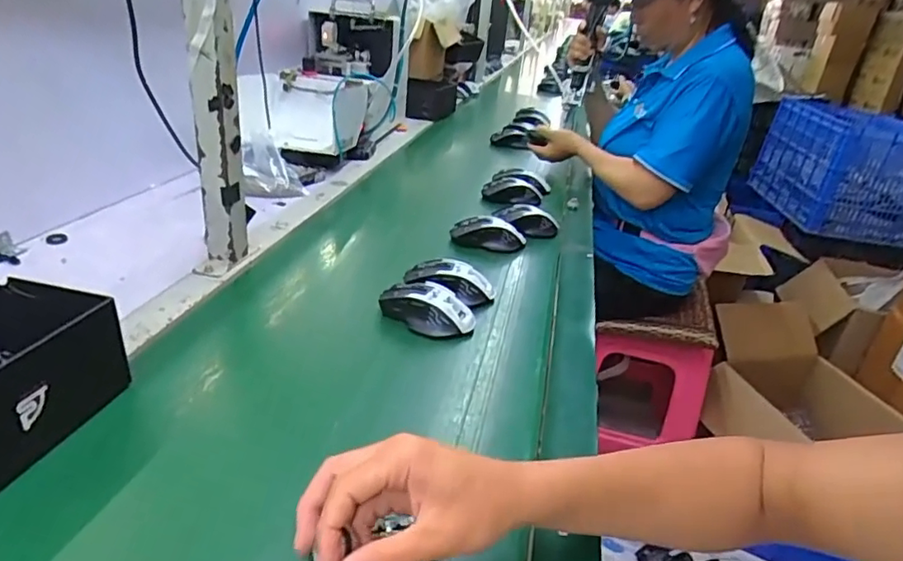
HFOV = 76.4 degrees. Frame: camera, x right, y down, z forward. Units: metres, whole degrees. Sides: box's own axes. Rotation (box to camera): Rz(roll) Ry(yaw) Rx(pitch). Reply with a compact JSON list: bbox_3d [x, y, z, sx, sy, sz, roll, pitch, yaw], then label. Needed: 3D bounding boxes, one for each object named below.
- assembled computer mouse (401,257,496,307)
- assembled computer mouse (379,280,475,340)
[{"bbox_3d":[-0.003,0.003,0.722,0.116,0.039,0.070,11,27,9],"label":"assembled computer mouse"},{"bbox_3d":[-0.029,0.032,0.665,0.114,0.038,0.065,12,27,11],"label":"assembled computer mouse"}]

